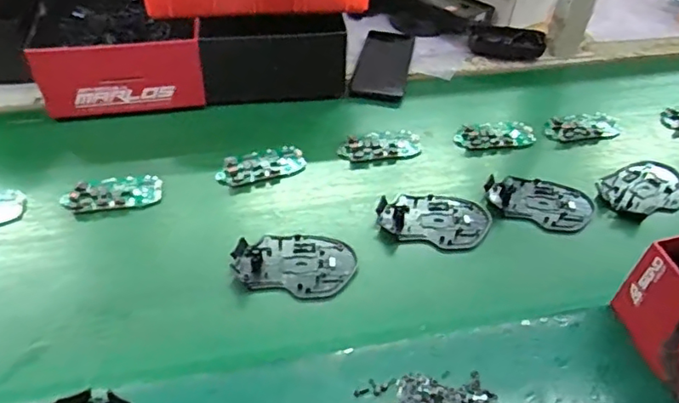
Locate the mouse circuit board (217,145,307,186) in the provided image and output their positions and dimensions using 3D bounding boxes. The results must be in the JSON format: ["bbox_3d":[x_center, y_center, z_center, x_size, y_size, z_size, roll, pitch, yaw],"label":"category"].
[{"bbox_3d":[-0.089,-0.041,0.630,0.099,0.009,0.043,-15,49,-18],"label":"mouse circuit board"}]

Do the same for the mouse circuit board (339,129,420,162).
[{"bbox_3d":[0.050,-0.067,0.661,0.100,0.013,0.045,-9,47,-13],"label":"mouse circuit board"}]

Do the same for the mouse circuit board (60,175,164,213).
[{"bbox_3d":[-0.240,-0.010,0.588,0.096,0.011,0.039,-7,47,-11],"label":"mouse circuit board"}]

